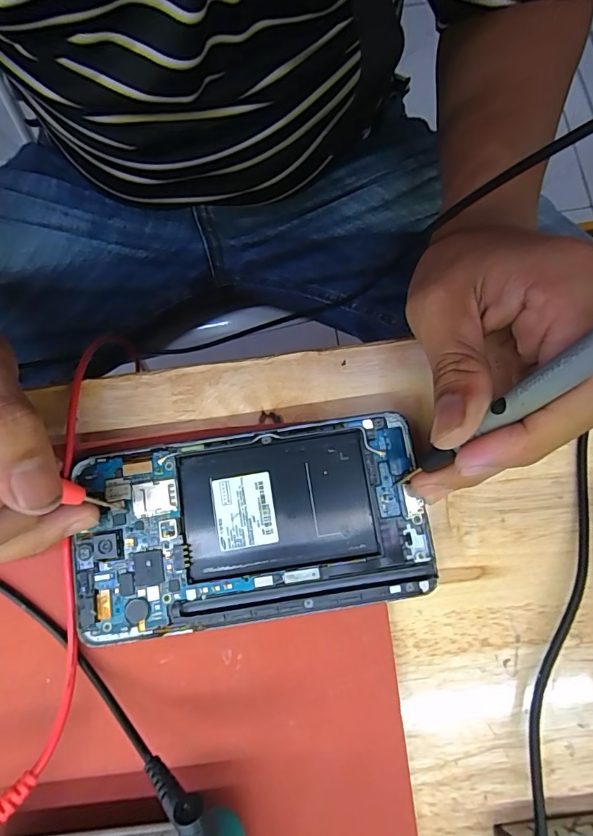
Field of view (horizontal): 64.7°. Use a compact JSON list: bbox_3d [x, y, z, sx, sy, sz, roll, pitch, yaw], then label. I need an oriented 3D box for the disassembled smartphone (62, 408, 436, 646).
[{"bbox_3d":[-0.020,0.045,0.198,0.145,0.006,0.077,-8,77,0],"label":"disassembled smartphone"}]

